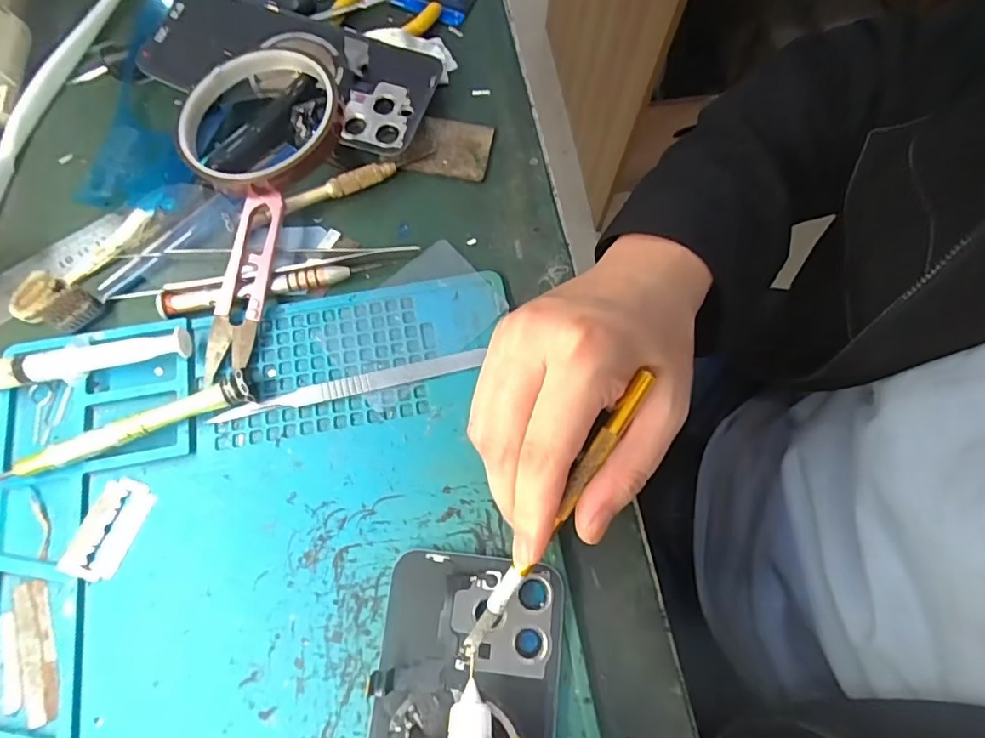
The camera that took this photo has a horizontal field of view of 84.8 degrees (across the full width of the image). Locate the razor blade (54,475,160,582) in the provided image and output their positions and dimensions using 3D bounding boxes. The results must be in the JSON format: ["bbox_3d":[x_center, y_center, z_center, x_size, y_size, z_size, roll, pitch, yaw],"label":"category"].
[{"bbox_3d":[-0.171,0.071,0.241,0.023,0.004,0.043,21,70,-3],"label":"razor blade"}]

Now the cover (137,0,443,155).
[{"bbox_3d":[-0.115,-0.172,0.306,0.163,0.014,0.075,17,72,1],"label":"cover"}]

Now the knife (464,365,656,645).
[{"bbox_3d":[0.027,0.058,0.218,0.008,0.006,0.131,33,97,9],"label":"knife"}]

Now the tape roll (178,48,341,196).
[{"bbox_3d":[-0.120,-0.128,0.279,0.077,0.022,0.082,0,72,-2],"label":"tape roll"}]

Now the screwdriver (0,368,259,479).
[{"bbox_3d":[-0.174,0.029,0.248,0.123,0.013,0.018,-23,74,-9],"label":"screwdriver"}]

